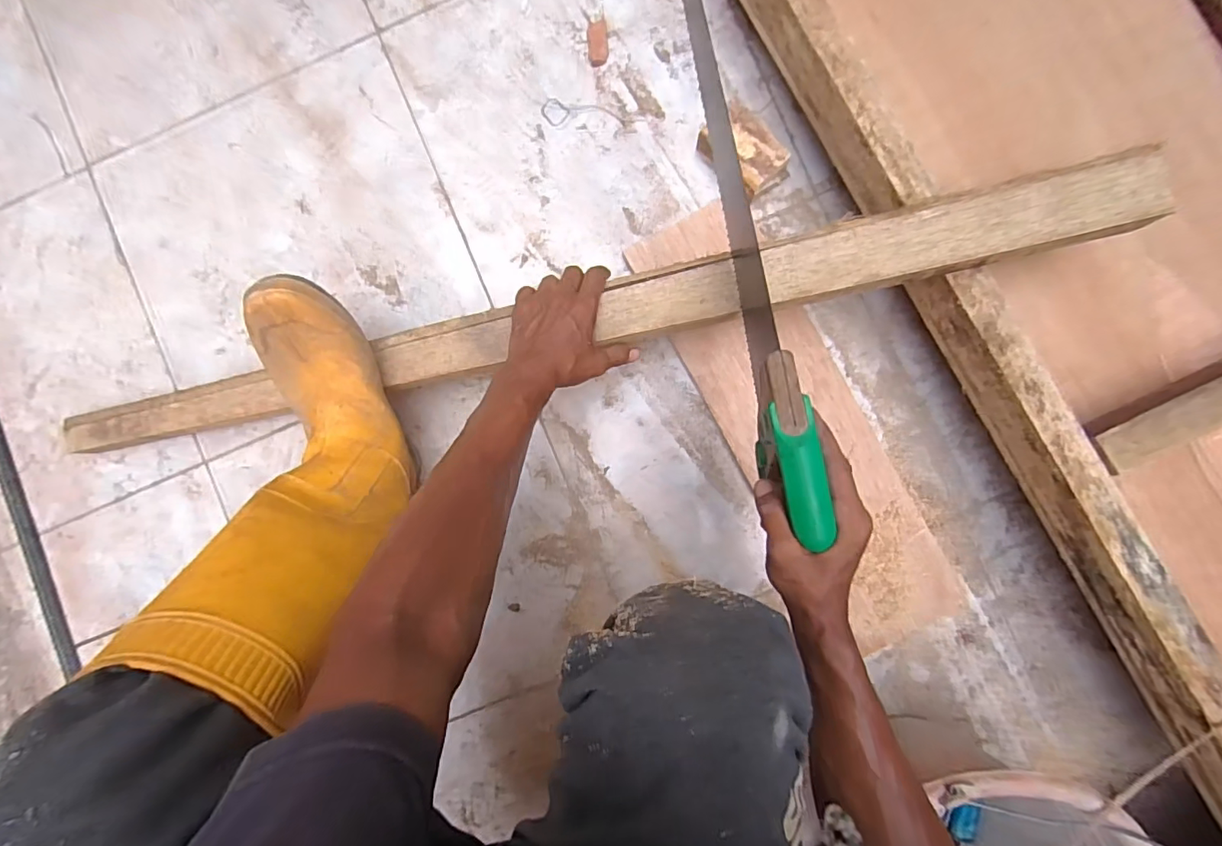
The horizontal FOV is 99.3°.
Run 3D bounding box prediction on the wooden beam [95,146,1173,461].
[{"bbox_3d":[-0.082,-0.090,0.519,1.070,0.029,0.057,-11,88,10],"label":"wooden beam"}]

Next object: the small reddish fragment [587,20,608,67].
[{"bbox_3d":[-0.015,-0.452,0.614,0.024,0.015,0.050,-1,88,3],"label":"small reddish fragment"}]

